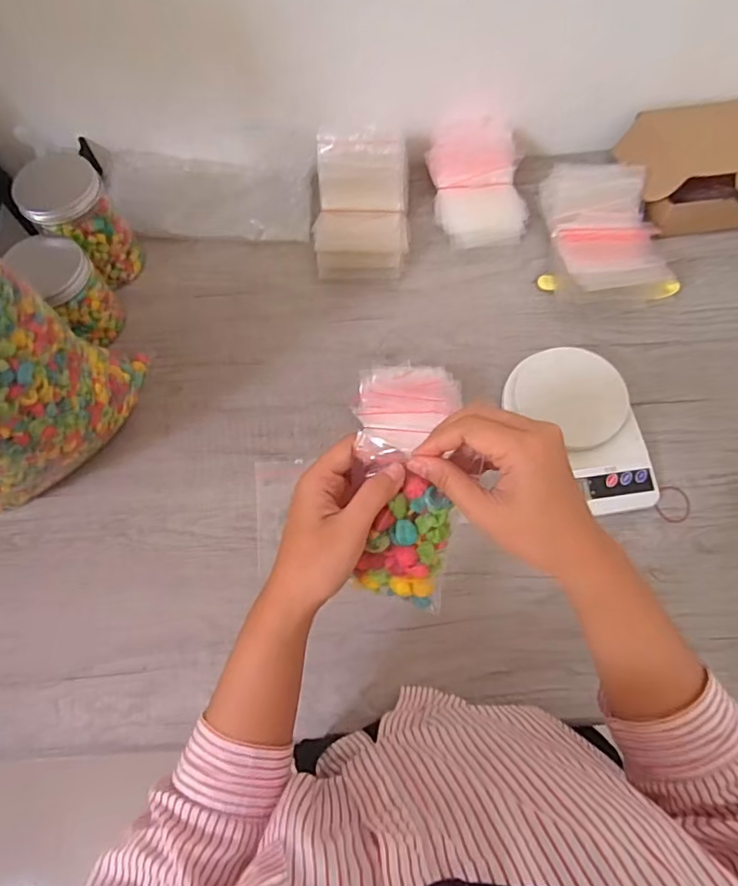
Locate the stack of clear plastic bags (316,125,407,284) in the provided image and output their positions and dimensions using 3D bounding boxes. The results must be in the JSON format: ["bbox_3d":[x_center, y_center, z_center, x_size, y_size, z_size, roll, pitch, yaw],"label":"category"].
[{"bbox_3d":[-0.009,-0.293,0.672,0.115,0.076,0.181,0,66,3],"label":"stack of clear plastic bags"}]

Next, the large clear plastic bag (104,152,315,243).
[{"bbox_3d":[-0.213,-0.318,0.708,0.279,0.049,0.099,5,66,5],"label":"large clear plastic bag"}]

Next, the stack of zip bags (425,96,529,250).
[{"bbox_3d":[0.133,-0.335,0.682,0.115,0.074,0.181,-5,66,1],"label":"stack of zip bags"}]

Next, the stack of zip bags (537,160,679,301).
[{"bbox_3d":[0.283,-0.253,0.648,0.134,0.040,0.189,-5,71,8],"label":"stack of zip bags"}]

